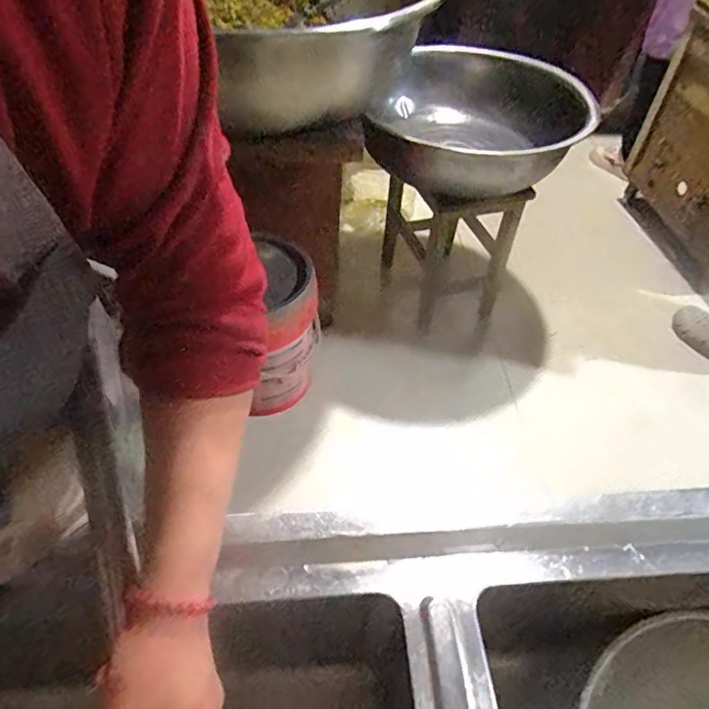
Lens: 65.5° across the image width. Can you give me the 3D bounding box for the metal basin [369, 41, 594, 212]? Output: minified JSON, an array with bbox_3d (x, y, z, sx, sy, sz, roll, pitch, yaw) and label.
[{"bbox_3d":[0.335,-0.632,1.568,0.576,0.247,0.576,1,47,-1],"label":"metal basin"}]

